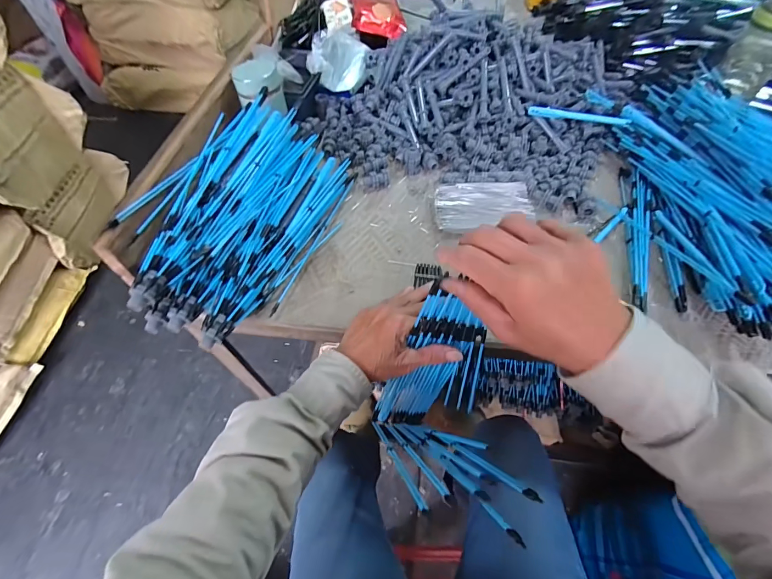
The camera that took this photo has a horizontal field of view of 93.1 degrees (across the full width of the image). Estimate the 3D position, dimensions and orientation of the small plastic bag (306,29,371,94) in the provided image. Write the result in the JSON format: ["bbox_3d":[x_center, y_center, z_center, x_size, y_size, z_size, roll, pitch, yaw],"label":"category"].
[{"bbox_3d":[-0.076,-0.381,0.614,0.090,0.055,0.098,3,57,4],"label":"small plastic bag"}]

